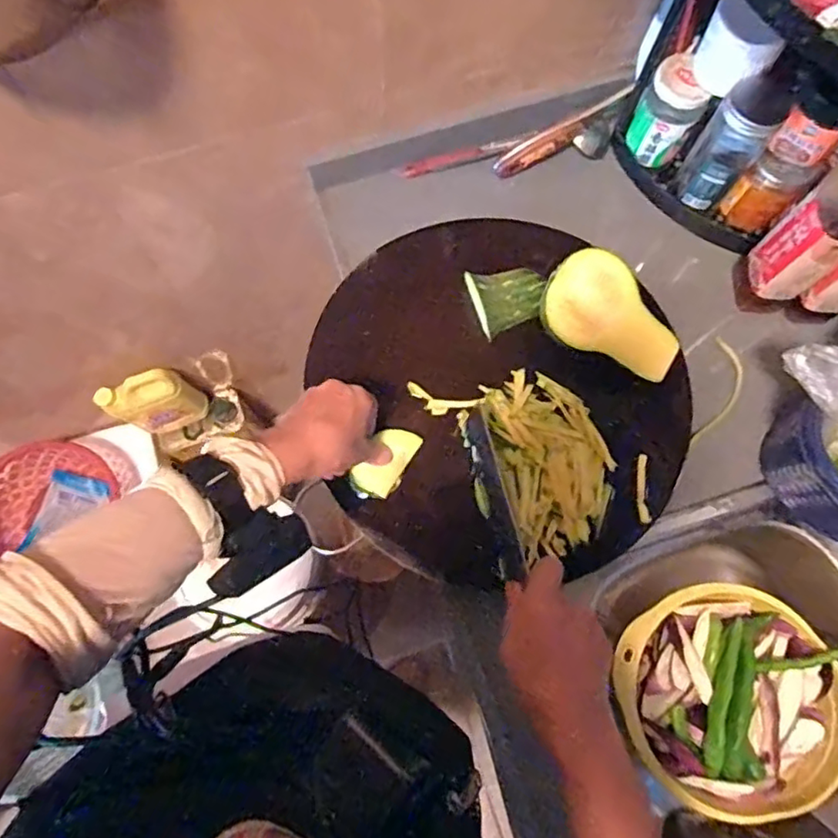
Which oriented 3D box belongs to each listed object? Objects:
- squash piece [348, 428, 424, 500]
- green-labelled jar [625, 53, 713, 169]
[{"bbox_3d":[-0.031,0.042,0.560,0.039,0.019,0.077,37,83,8],"label":"squash piece"},{"bbox_3d":[0.264,-0.324,0.635,0.063,0.095,0.055,30,76,6],"label":"green-labelled jar"}]

